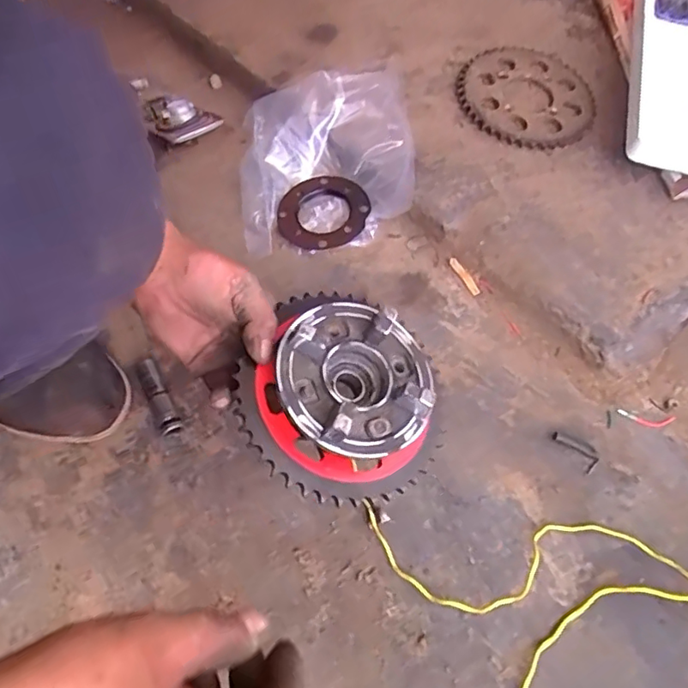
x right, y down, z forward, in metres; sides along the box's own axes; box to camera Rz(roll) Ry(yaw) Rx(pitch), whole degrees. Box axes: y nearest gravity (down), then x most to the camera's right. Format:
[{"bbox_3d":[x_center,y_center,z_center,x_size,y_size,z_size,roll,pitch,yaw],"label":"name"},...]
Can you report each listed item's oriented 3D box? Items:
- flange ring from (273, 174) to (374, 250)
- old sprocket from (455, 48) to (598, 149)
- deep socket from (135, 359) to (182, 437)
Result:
[{"bbox_3d":[-0.024,-0.145,0.622,0.098,0.008,0.097,-2,64,5],"label":"flange ring"},{"bbox_3d":[0.219,-0.299,0.674,0.155,0.016,0.160,2,63,-3],"label":"old sprocket"},{"bbox_3d":[-0.172,0.047,0.514,0.020,0.019,0.079,-26,68,-16],"label":"deep socket"}]

